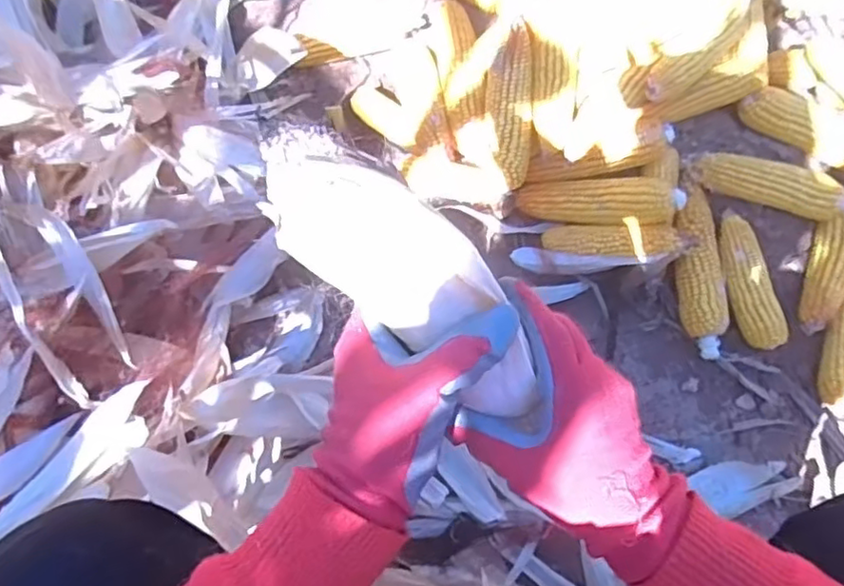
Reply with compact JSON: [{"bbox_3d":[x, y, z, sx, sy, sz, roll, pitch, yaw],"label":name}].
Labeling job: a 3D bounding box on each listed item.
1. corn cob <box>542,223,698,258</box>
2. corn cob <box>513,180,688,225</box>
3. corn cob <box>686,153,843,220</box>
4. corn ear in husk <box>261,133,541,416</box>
[{"bbox_3d":[0.234,-0.055,0.762,0.171,0.046,0.045,3,68,26],"label":"corn cob"},{"bbox_3d":[0.210,-0.110,0.759,0.196,0.040,0.047,5,68,25],"label":"corn cob"},{"bbox_3d":[0.414,-0.128,0.747,0.186,0.043,0.042,19,71,6],"label":"corn cob"},{"bbox_3d":[-0.003,-0.004,0.299,0.176,0.052,0.047,46,72,-22],"label":"corn ear in husk"}]

